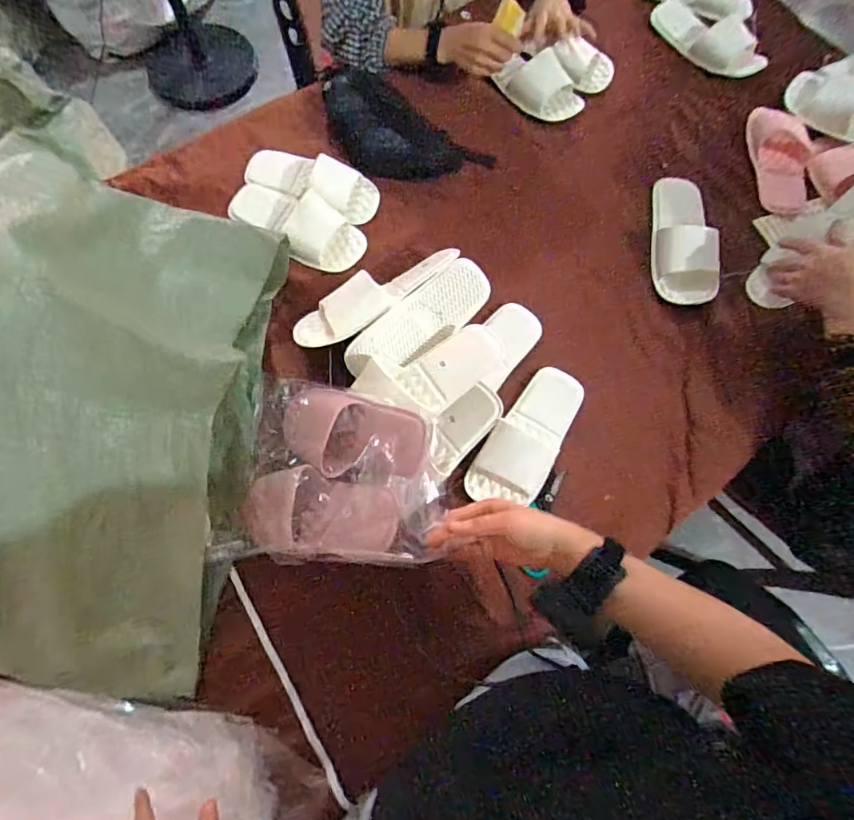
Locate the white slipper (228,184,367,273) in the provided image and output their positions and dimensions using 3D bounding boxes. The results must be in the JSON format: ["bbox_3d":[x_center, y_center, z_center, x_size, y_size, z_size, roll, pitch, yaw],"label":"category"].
[{"bbox_3d":[-0.217,-0.303,0.772,0.250,0.058,0.099,32,74,9],"label":"white slipper"}]

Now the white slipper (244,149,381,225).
[{"bbox_3d":[-0.197,-0.380,0.798,0.241,0.063,0.103,17,73,4],"label":"white slipper"}]

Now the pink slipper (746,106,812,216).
[{"bbox_3d":[0.619,-0.439,0.850,0.088,0.054,0.209,-8,85,-4],"label":"pink slipper"}]

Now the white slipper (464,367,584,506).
[{"bbox_3d":[0.144,0.036,0.674,0.096,0.038,0.219,31,74,8],"label":"white slipper"}]

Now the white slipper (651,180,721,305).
[{"bbox_3d":[0.414,-0.279,0.765,0.090,0.073,0.248,5,72,1],"label":"white slipper"}]

